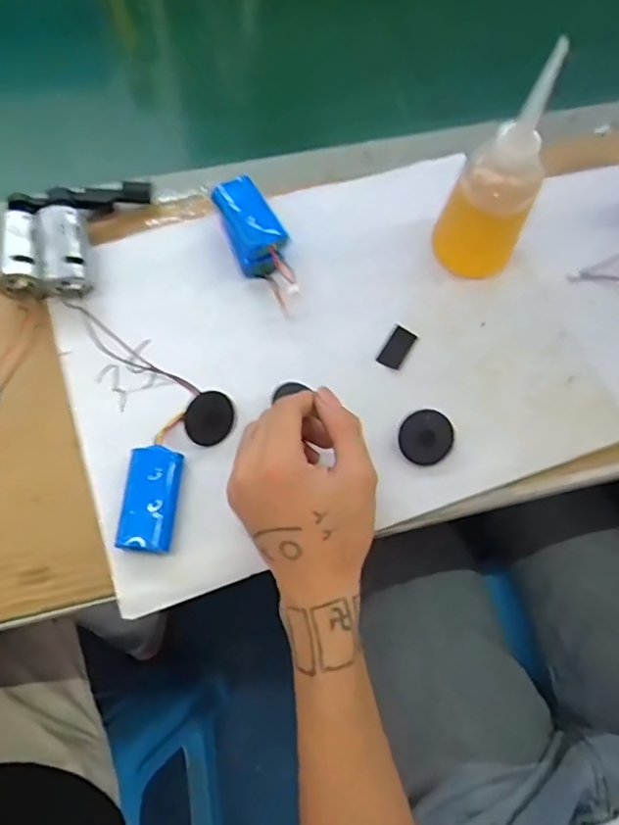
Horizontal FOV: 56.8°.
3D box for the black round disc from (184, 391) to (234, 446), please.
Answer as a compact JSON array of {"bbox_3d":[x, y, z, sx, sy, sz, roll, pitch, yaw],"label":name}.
[{"bbox_3d":[-0.069,0.004,0.400,0.037,0.004,0.034,-48,110,-10],"label":"black round disc"}]

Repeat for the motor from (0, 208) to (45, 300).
[{"bbox_3d":[-0.219,-0.118,0.435,0.030,0.031,0.067,-10,70,-6],"label":"motor"}]

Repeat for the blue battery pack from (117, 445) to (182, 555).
[{"bbox_3d":[-0.105,0.058,0.380,0.034,0.021,0.068,4,69,-1],"label":"blue battery pack"}]

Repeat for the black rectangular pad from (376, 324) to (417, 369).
[{"bbox_3d":[0.067,-0.051,0.434,0.019,0.004,0.035,30,71,9],"label":"black rectangular pad"}]

